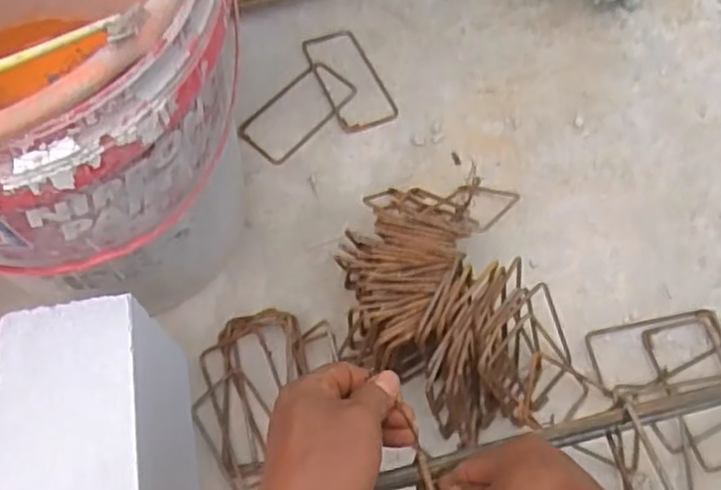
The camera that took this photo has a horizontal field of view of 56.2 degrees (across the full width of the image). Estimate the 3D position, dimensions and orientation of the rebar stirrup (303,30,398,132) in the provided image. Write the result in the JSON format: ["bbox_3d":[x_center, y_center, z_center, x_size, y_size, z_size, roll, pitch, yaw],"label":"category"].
[{"bbox_3d":[-0.015,-0.214,0.864,0.076,0.004,0.157,-21,68,-11],"label":"rebar stirrup"}]

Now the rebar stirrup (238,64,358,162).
[{"bbox_3d":[-0.076,-0.168,0.844,0.072,0.006,0.154,39,70,15],"label":"rebar stirrup"}]

